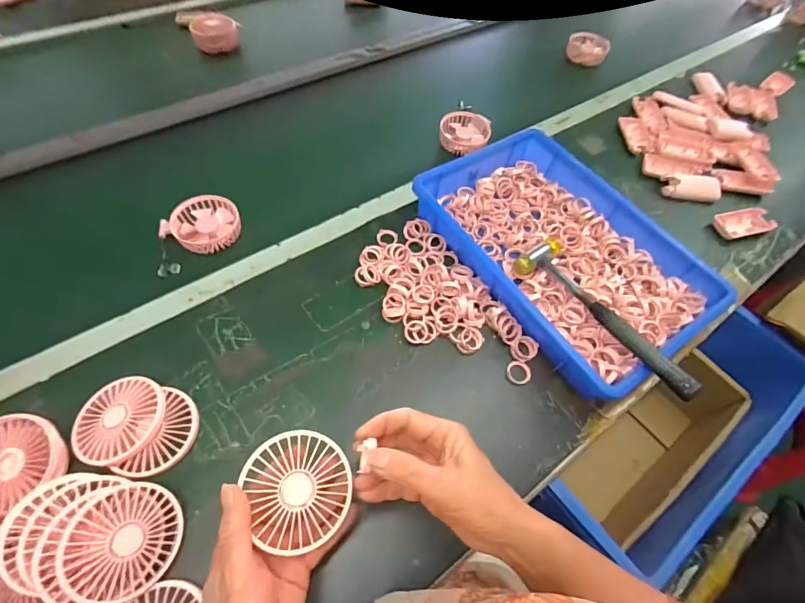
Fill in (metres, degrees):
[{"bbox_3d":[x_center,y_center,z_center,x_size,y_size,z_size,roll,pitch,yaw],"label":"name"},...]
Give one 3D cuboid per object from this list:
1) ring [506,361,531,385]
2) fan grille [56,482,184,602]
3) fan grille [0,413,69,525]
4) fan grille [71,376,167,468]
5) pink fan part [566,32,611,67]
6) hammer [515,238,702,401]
[{"bbox_3d":[0.139,0.085,0.471,0.029,0.007,0.028,2,58,-3],"label":"ring"},{"bbox_3d":[-0.234,0.203,0.332,0.085,0.016,0.085,25,55,-41],"label":"fan grille"},{"bbox_3d":[-0.368,0.148,0.370,0.089,0.020,0.075,23,60,10],"label":"fan grille"},{"bbox_3d":[-0.287,0.121,0.403,0.083,0.021,0.085,8,58,1],"label":"fan grille"},{"bbox_3d":[0.424,-0.577,0.907,0.090,0.043,0.070,22,60,10],"label":"pink fan part"},{"bbox_3d":[0.237,0.011,0.461,0.060,0.054,0.235,-28,64,-19],"label":"hammer"}]

